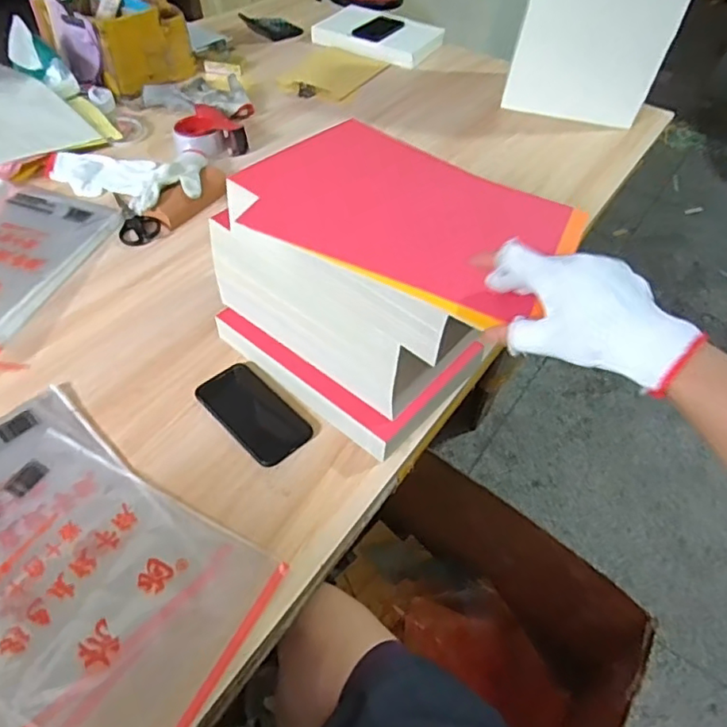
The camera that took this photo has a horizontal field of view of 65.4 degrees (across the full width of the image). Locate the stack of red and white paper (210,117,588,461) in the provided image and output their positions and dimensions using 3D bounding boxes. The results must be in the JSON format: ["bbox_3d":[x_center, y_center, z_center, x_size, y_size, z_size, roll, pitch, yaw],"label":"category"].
[{"bbox_3d":[0.013,-0.101,0.666,0.354,0.246,0.239,36,55,22],"label":"stack of red and white paper"}]

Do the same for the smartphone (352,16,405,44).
[{"bbox_3d":[0.041,-0.872,1.474,0.089,0.010,0.160,30,55,17],"label":"smartphone"}]

